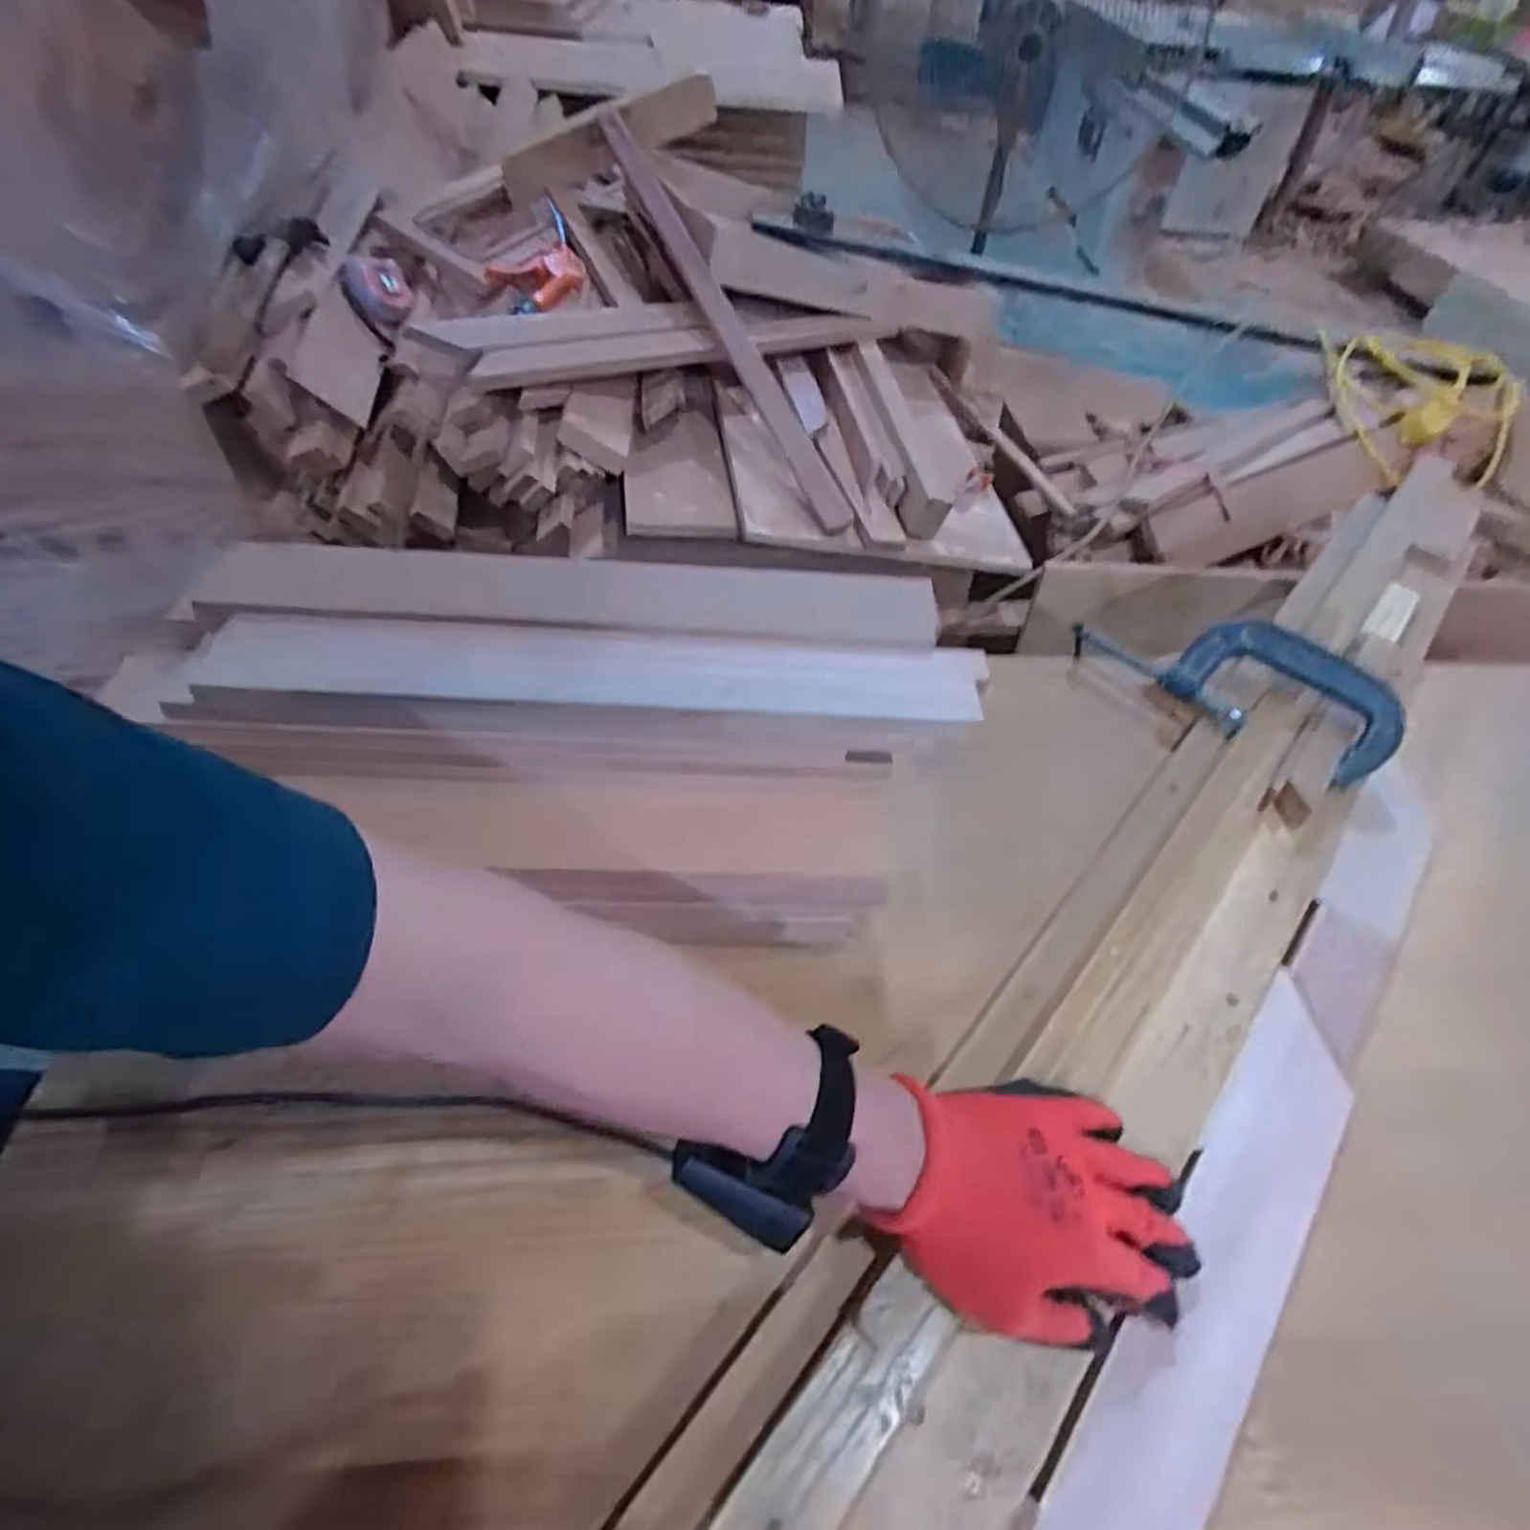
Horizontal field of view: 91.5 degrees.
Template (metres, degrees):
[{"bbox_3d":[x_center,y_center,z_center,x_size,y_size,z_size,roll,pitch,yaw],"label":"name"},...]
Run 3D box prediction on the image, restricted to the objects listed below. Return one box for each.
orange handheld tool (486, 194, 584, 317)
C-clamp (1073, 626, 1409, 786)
[{"bbox_3d":[-0.293,-0.642,0.962,0.121,0.069,0.222,-9,52,-10],"label":"orange handheld tool"},{"bbox_3d":[0.412,-0.077,0.664,0.261,0.057,0.105,34,89,20],"label":"C-clamp"}]

